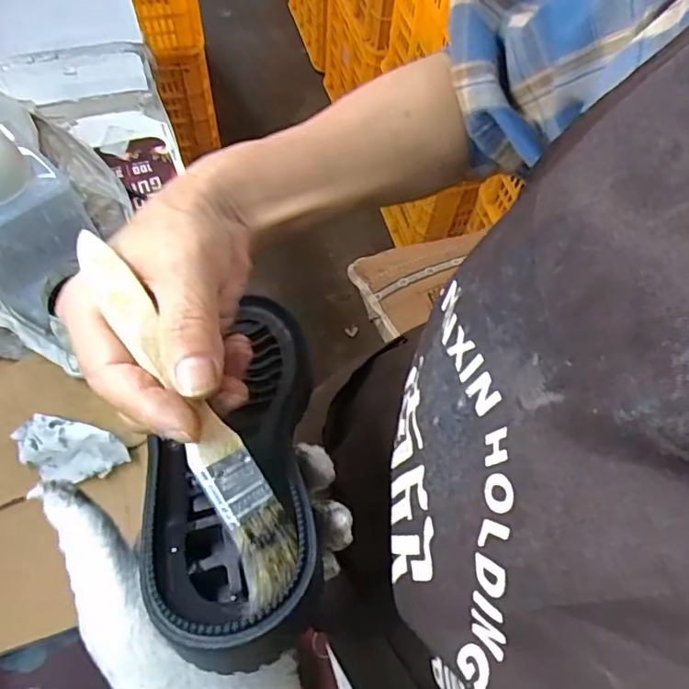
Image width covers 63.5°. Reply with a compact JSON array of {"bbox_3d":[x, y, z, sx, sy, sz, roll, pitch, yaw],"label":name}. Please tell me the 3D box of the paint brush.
[{"bbox_3d":[-0.059,0.023,0.207,0.023,0.013,0.149,-30,83,-18],"label":"paint brush"}]

